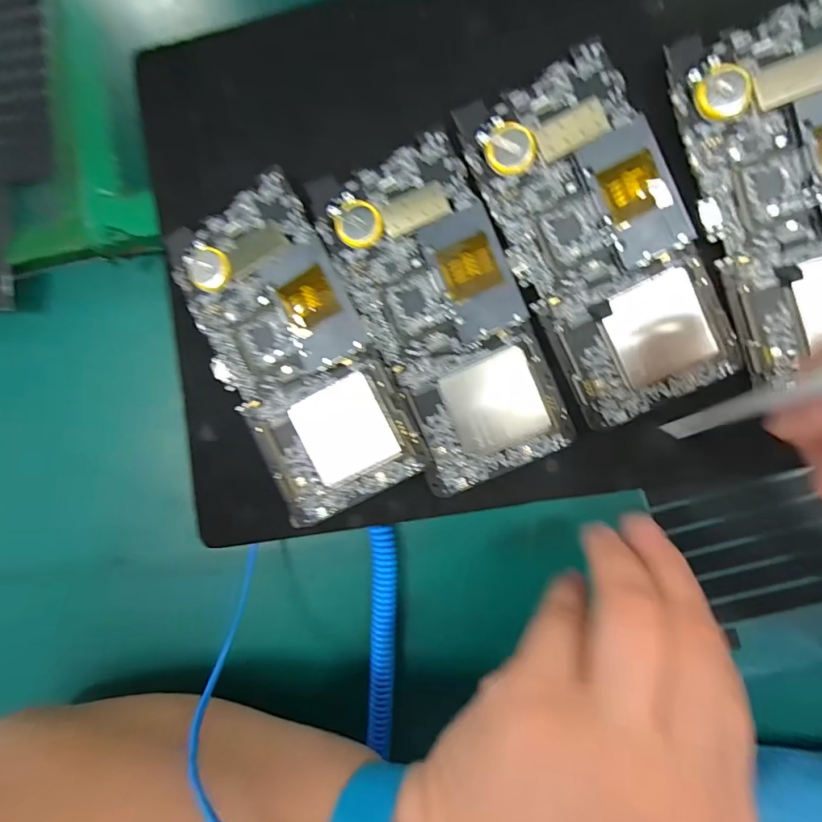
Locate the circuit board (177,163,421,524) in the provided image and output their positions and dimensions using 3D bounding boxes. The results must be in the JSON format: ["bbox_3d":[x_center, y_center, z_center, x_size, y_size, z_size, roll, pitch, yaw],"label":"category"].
[{"bbox_3d":[-0.056,-0.027,0.204,0.071,0.013,0.150,-28,83,7],"label":"circuit board"}]

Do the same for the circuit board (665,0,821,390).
[{"bbox_3d":[0.162,-0.091,0.182,0.071,0.005,0.144,-18,94,11],"label":"circuit board"}]

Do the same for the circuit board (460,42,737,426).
[{"bbox_3d":[0.084,-0.074,0.193,0.072,0.004,0.151,-26,94,8],"label":"circuit board"}]

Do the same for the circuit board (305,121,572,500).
[{"bbox_3d":[0.016,-0.043,0.201,0.069,0.005,0.151,-23,92,4],"label":"circuit board"}]

